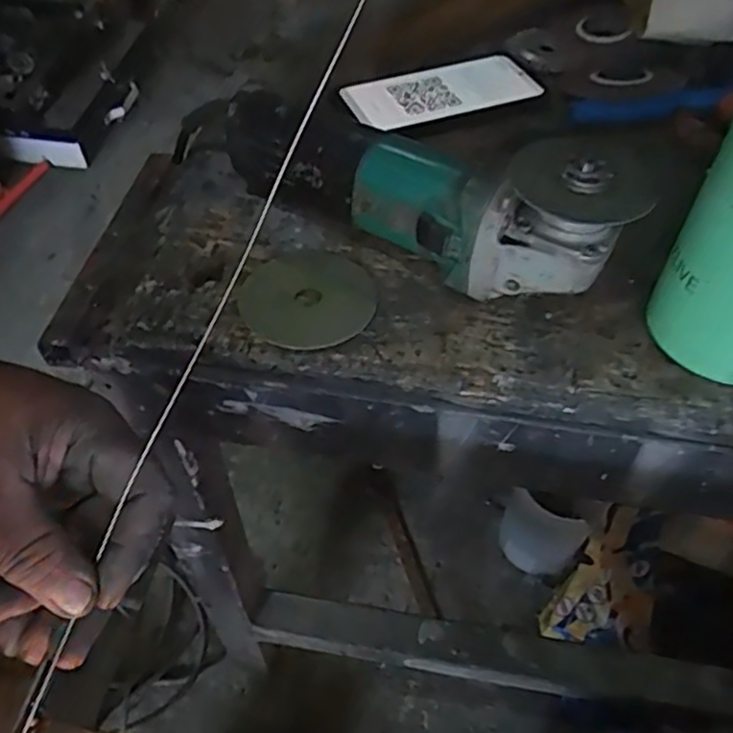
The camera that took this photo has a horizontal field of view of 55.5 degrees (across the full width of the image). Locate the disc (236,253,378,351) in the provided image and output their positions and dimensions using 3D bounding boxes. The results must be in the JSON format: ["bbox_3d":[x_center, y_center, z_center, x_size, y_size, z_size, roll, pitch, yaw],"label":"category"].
[{"bbox_3d":[-0.035,-0.040,0.431,0.081,0.007,0.079,0,52,1],"label":"disc"}]

